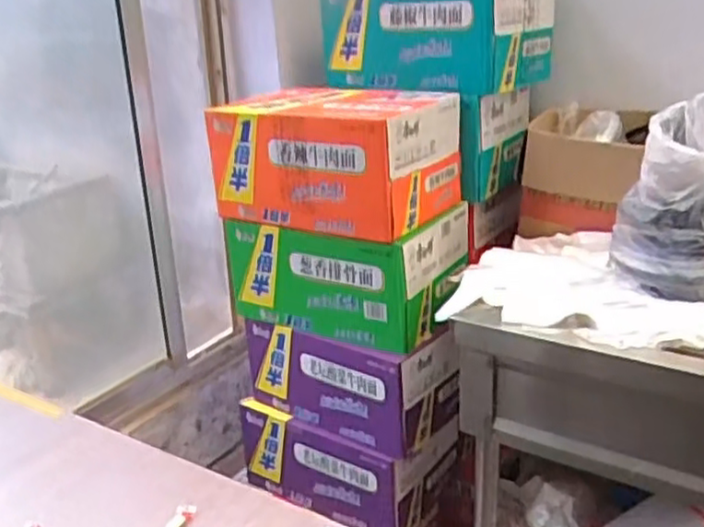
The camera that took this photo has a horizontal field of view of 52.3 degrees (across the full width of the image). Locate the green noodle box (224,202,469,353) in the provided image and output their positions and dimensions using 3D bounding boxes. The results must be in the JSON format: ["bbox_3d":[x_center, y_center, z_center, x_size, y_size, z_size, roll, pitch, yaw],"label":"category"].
[{"bbox_3d":[-0.007,-0.004,1.523,0.452,0.220,0.264,11,27,30],"label":"green noodle box"}]

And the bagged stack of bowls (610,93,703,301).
[{"bbox_3d":[0.563,-0.097,1.193,0.226,0.308,0.188,6,25,21],"label":"bagged stack of bowls"}]

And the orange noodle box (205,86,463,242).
[{"bbox_3d":[-0.043,-0.220,1.450,0.440,0.234,0.293,10,26,28],"label":"orange noodle box"}]

